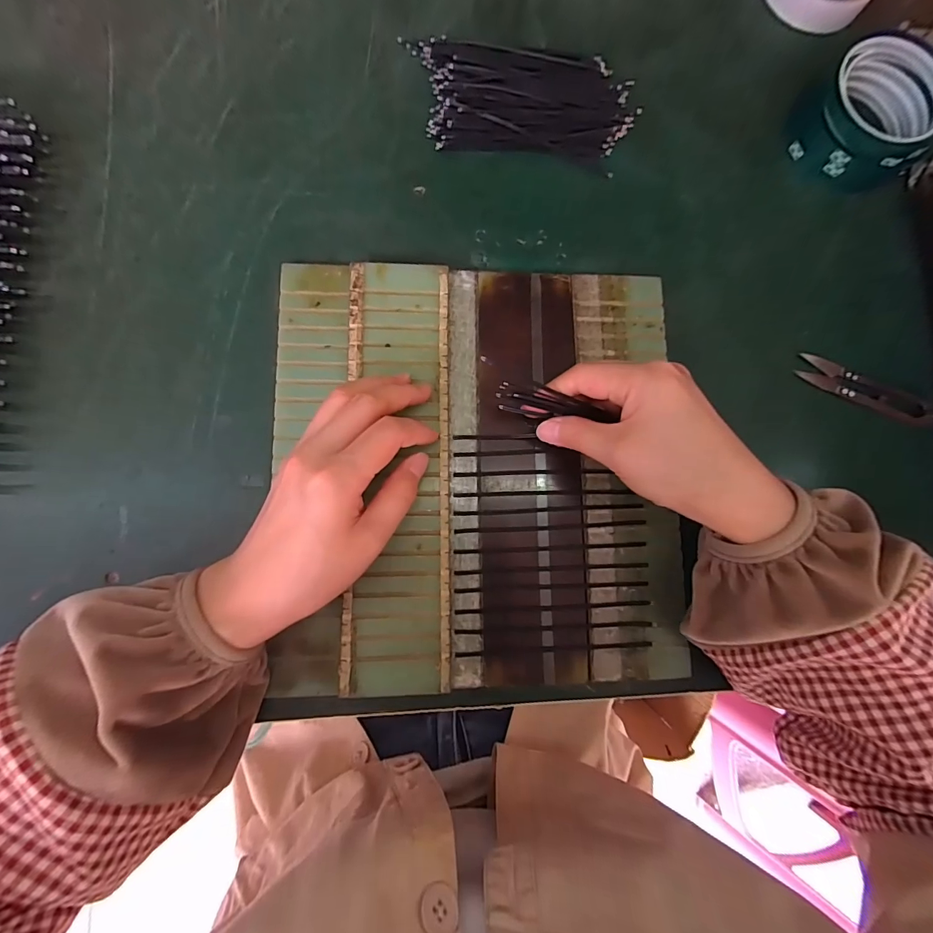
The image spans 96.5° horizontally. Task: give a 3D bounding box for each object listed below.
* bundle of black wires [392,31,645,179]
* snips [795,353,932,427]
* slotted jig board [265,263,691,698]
[{"bbox_3d":[0.041,-0.266,0.302,0.156,0.017,0.080,6,83,-4],"label":"bundle of black wires"},{"bbox_3d":[0.286,-0.053,0.298,0.098,0.010,0.024,23,82,-2],"label":"snips"},{"bbox_3d":[0.008,0.000,0.268,0.251,0.011,0.267,-1,84,-5],"label":"slotted jig board"}]

